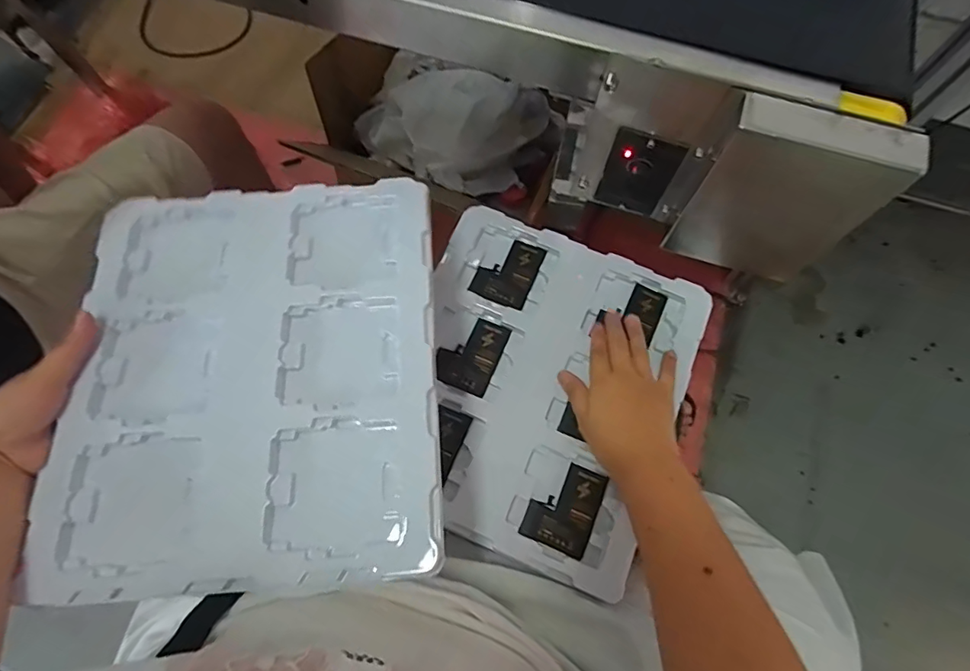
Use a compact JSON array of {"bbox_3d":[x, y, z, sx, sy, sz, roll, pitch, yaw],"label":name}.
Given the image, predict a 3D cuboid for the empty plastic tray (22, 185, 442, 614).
[{"bbox_3d":[-0.170,0.021,0.386,0.261,0.016,0.309,-3,71,-2],"label":"empty plastic tray"}]

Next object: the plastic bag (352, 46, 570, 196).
[{"bbox_3d":[-0.055,-0.356,0.849,0.331,0.113,0.198,28,72,9],"label":"plastic bag"}]

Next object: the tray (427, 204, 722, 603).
[{"bbox_3d":[0.053,0.045,0.498,0.267,0.017,0.311,22,71,6],"label":"tray"}]

